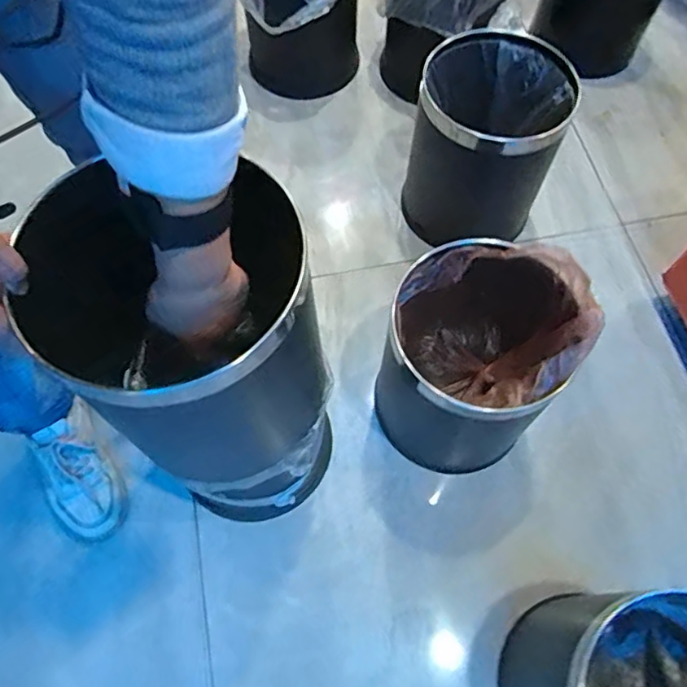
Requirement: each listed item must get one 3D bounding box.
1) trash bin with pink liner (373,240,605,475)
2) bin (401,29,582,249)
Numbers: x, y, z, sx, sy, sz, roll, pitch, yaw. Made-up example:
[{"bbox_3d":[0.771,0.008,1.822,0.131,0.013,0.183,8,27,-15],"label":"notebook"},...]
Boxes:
[{"bbox_3d":[0.167,0.007,0.770,0.232,0.298,0.262,3,66,2],"label":"trash bin with pink liner"},{"bbox_3d":[0.220,-0.308,0.943,0.209,0.261,0.228,21,68,10],"label":"bin"}]

